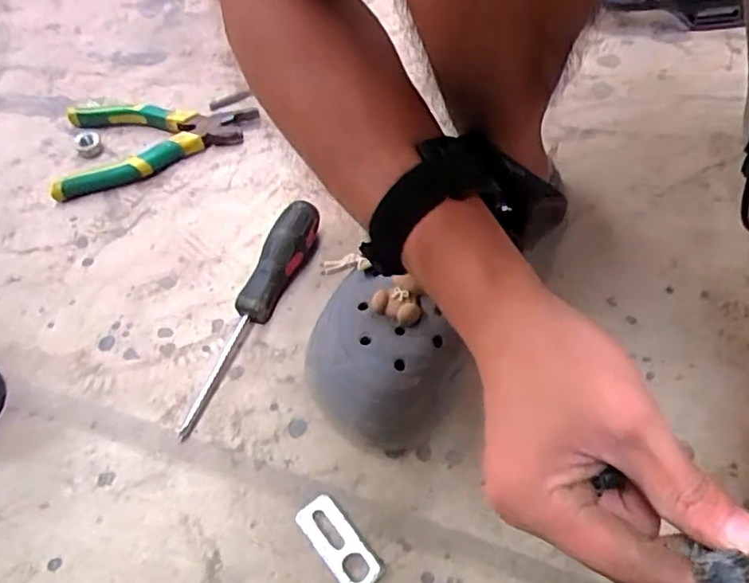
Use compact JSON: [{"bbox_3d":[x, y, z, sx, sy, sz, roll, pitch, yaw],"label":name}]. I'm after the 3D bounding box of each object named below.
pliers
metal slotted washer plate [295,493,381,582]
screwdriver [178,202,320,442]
[{"bbox_3d":[-0.224,-0.167,0.617,0.196,0.022,0.127,-21,55,-10],"label":"pliers"},{"bbox_3d":[-0.022,0.148,0.362,0.024,0.004,0.059,-34,59,-19],"label":"metal slotted washer plate"},{"bbox_3d":[-0.094,0.012,0.460,0.027,0.035,0.197,19,58,17],"label":"screwdriver"}]

